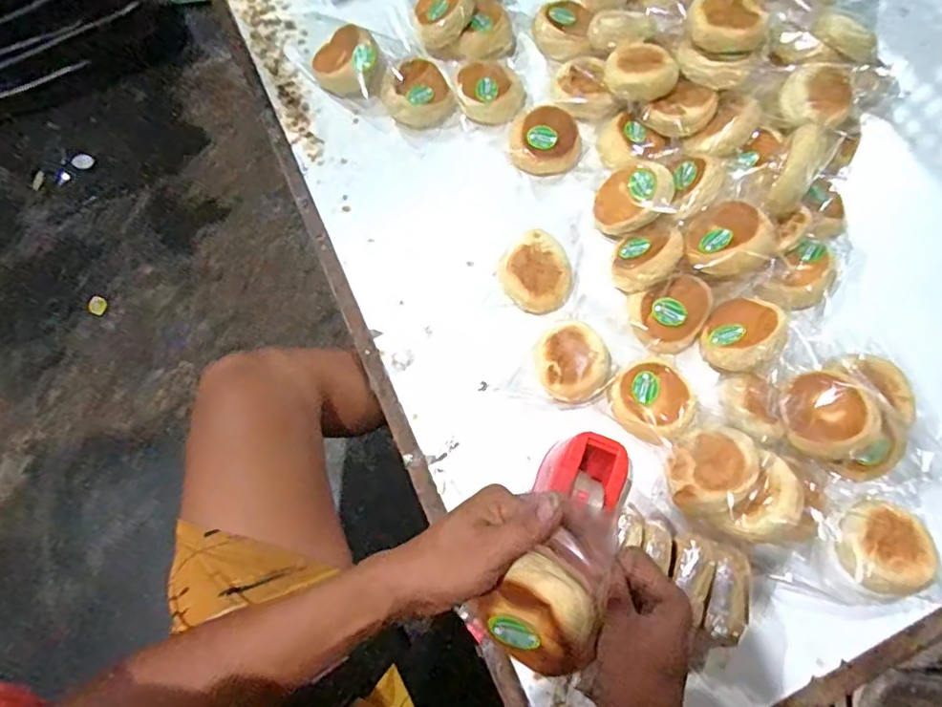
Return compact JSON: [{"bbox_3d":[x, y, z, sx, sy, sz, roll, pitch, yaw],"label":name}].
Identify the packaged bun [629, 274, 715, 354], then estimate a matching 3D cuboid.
[{"bbox_3d":[0.230,-0.048,0.652,0.080,0.038,0.090,27,96,5],"label":"packaged bun"}]

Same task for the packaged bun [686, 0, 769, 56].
[{"bbox_3d":[0.332,-0.432,0.716,0.093,0.030,0.106,24,71,7],"label":"packaged bun"}]

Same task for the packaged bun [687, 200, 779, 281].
[{"bbox_3d":[0.298,-0.128,0.644,0.088,0.052,0.088,-17,58,29],"label":"packaged bun"}]

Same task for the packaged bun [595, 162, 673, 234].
[{"bbox_3d":[0.199,-0.188,0.678,0.040,0.088,0.076,6,64,-47],"label":"packaged bun"}]

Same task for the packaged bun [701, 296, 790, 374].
[{"bbox_3d":[0.306,-0.017,0.626,0.097,0.040,0.097,-45,43,-19],"label":"packaged bun"}]

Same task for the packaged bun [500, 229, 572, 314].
[{"bbox_3d":[0.080,-0.093,0.665,0.080,0.041,0.082,0,70,-1],"label":"packaged bun"}]

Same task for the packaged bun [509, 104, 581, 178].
[{"bbox_3d":[0.097,-0.274,0.725,0.083,0.044,0.077,0,70,-1],"label":"packaged bun"}]

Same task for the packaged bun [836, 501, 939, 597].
[{"bbox_3d":[0.432,0.204,0.578,0.089,0.026,0.091,0,70,-1],"label":"packaged bun"}]

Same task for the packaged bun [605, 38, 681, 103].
[{"bbox_3d":[0.220,-0.362,0.721,0.087,0.031,0.085,0,70,-1],"label":"packaged bun"}]

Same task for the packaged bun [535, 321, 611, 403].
[{"bbox_3d":[0.114,0.013,0.641,0.084,0.042,0.092,0,70,-1],"label":"packaged bun"}]

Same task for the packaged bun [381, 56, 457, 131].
[{"bbox_3d":[-0.070,-0.345,0.742,0.096,0.041,0.079,-10,70,-5],"label":"packaged bun"}]

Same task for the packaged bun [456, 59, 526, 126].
[{"bbox_3d":[0.027,-0.355,0.751,0.095,0.044,0.086,-4,70,-3],"label":"packaged bun"}]

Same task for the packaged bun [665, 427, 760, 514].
[{"bbox_3d":[0.255,0.130,0.579,0.083,0.050,0.080,-15,52,34],"label":"packaged bun"}]

